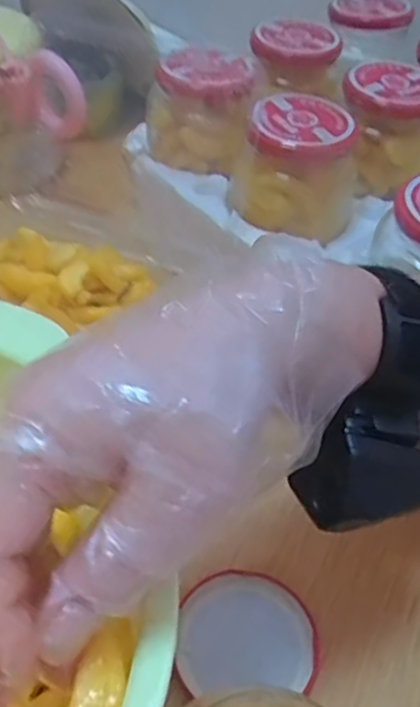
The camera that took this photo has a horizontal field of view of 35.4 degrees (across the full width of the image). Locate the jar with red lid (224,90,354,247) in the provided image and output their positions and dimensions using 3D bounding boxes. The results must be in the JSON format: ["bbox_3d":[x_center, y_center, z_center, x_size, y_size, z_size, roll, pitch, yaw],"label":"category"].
[{"bbox_3d":[0.058,-0.126,0.434,0.079,0.063,0.062,16,48,8],"label":"jar with red lid"}]

